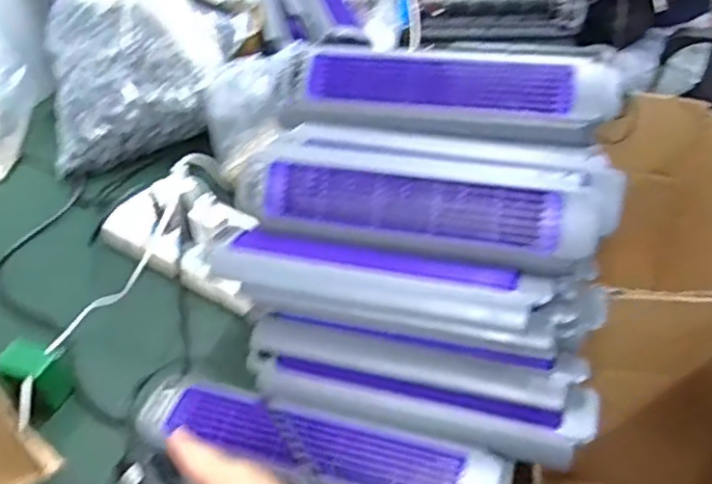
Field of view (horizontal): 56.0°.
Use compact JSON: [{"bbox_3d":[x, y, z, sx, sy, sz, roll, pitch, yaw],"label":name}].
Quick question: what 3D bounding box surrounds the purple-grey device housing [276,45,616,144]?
[{"bbox_3d":[0.079,-0.133,0.644,0.307,0.065,0.078,7,82,17],"label":"purple-grey device housing"}]

